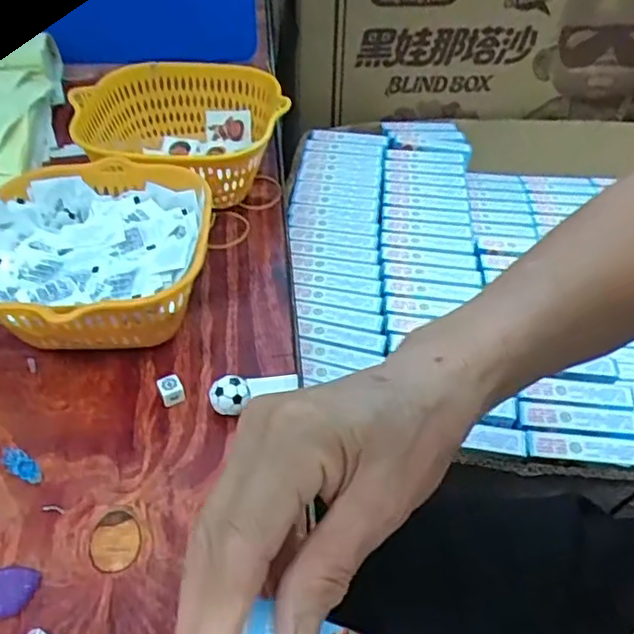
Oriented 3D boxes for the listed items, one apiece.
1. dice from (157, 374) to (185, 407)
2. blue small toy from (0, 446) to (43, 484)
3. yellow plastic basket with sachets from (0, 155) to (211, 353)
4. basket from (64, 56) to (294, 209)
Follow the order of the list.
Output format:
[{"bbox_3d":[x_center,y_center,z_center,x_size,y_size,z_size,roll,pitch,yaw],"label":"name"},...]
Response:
[{"bbox_3d":[-0.083,0.041,0.363,0.012,0.014,0.013,-20,50,-21],"label":"dice"},{"bbox_3d":[-0.153,0.076,0.332,0.030,0.008,0.012,29,51,24],"label":"blue small toy"},{"bbox_3d":[-0.134,-0.030,0.398,0.136,0.063,0.141,-3,46,-5],"label":"yellow plastic basket with sachets"},{"bbox_3d":[-0.103,-0.138,0.500,0.148,0.064,0.150,1,45,-1],"label":"basket"}]

